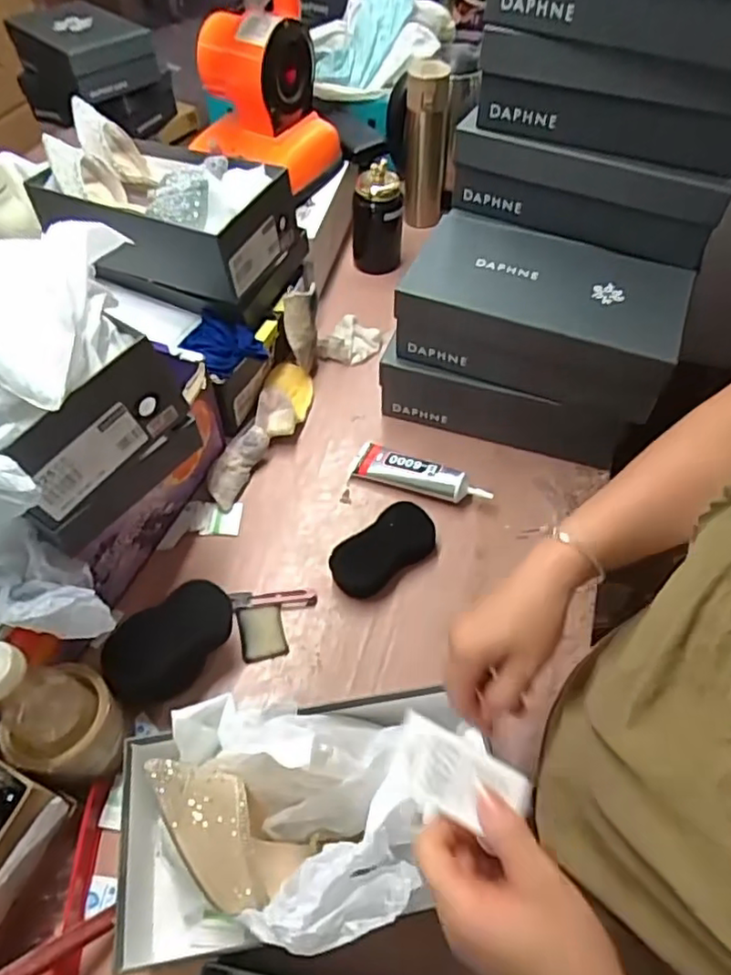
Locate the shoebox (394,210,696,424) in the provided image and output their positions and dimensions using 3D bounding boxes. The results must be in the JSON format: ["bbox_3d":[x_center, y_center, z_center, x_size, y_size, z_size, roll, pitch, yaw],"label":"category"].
[{"bbox_3d":[0.205,-0.204,0.735,0.287,0.101,0.171,21,57,14],"label":"shoebox"}]

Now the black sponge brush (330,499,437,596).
[{"bbox_3d":[0.021,0.071,0.706,0.126,0.034,0.062,-38,62,-24],"label":"black sponge brush"}]

